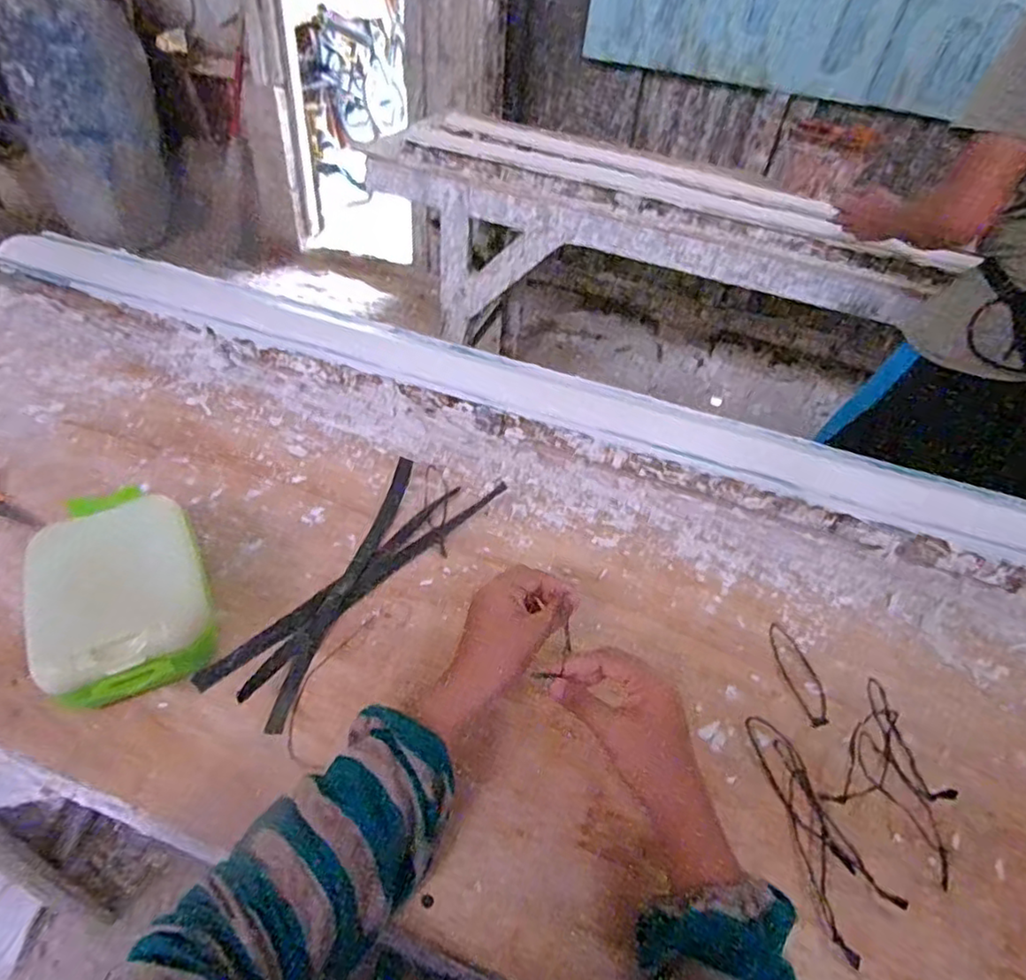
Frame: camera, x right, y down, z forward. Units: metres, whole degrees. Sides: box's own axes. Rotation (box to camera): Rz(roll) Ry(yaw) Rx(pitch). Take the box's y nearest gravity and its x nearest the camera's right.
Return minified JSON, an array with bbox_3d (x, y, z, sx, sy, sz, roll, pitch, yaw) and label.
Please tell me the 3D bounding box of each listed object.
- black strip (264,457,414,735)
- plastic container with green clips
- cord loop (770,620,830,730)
[{"bbox_3d":[-0.149,0.075,0.562,0.026,0.017,0.308,12,44,4],"label":"black strip"},{"bbox_3d":[-0.311,0.082,0.494,0.120,0.072,0.181,-22,51,-28],"label":"plastic container with green clips"},{"bbox_3d":[0.252,0.159,0.542,0.031,0.005,0.101,-2,44,-10],"label":"cord loop"}]

